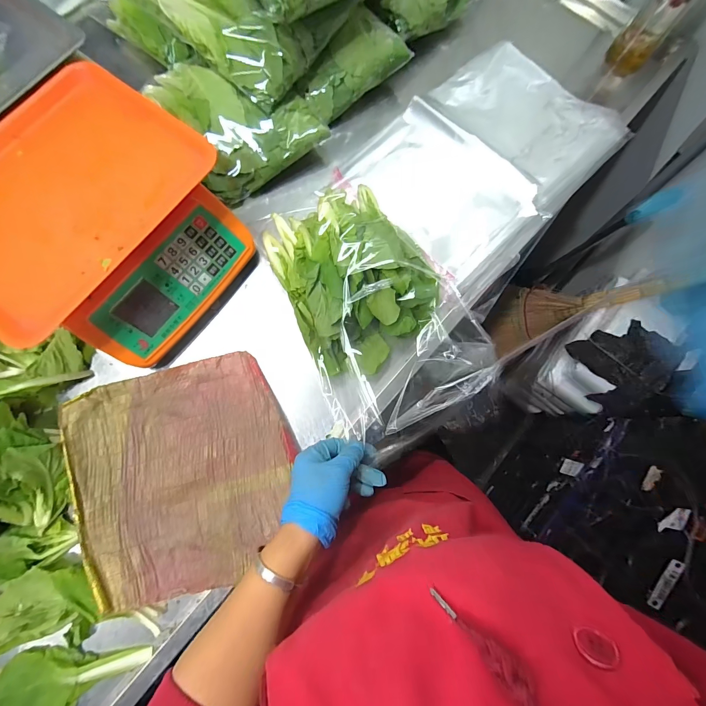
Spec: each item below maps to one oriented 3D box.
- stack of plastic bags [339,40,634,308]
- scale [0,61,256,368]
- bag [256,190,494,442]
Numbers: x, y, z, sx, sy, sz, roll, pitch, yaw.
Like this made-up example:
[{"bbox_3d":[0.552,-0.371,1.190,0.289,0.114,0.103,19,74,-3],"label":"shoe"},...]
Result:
[{"bbox_3d":[0.197,-0.311,0.519,0.298,0.042,0.392,43,82,7],"label":"stack of plastic bags"},{"bbox_3d":[-0.314,-0.157,0.419,0.289,0.120,0.286,36,81,6],"label":"scale"},{"bbox_3d":[0.028,-0.069,0.421,0.209,0.095,0.299,-19,80,-4],"label":"bag"}]

